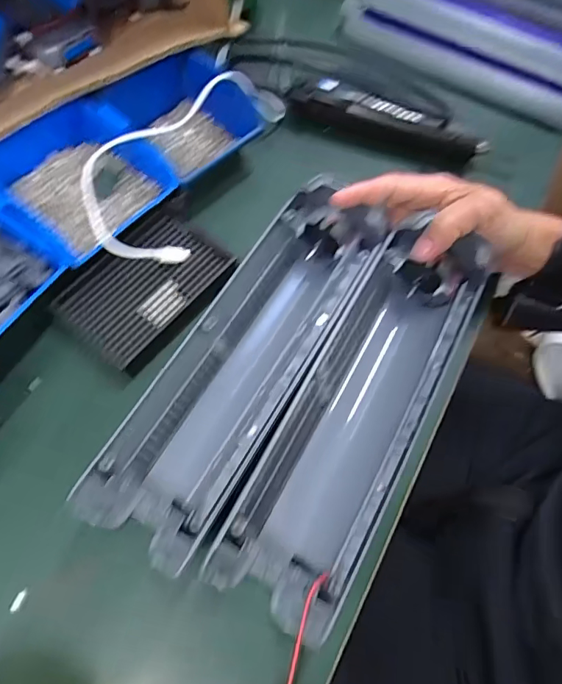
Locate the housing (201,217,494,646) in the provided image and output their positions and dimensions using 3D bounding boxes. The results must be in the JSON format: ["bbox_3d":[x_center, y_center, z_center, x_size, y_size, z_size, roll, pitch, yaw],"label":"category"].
[{"bbox_3d":[0.058,0.049,0.360,0.091,0.059,0.298,28,71,9],"label":"housing"}]

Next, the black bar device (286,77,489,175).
[{"bbox_3d":[0.105,-0.222,0.489,0.199,0.049,0.031,16,67,4],"label":"black bar device"}]

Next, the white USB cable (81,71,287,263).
[{"bbox_3d":[-0.098,-0.178,0.437,0.113,0.061,0.248,24,68,8],"label":"white USB cable"}]

